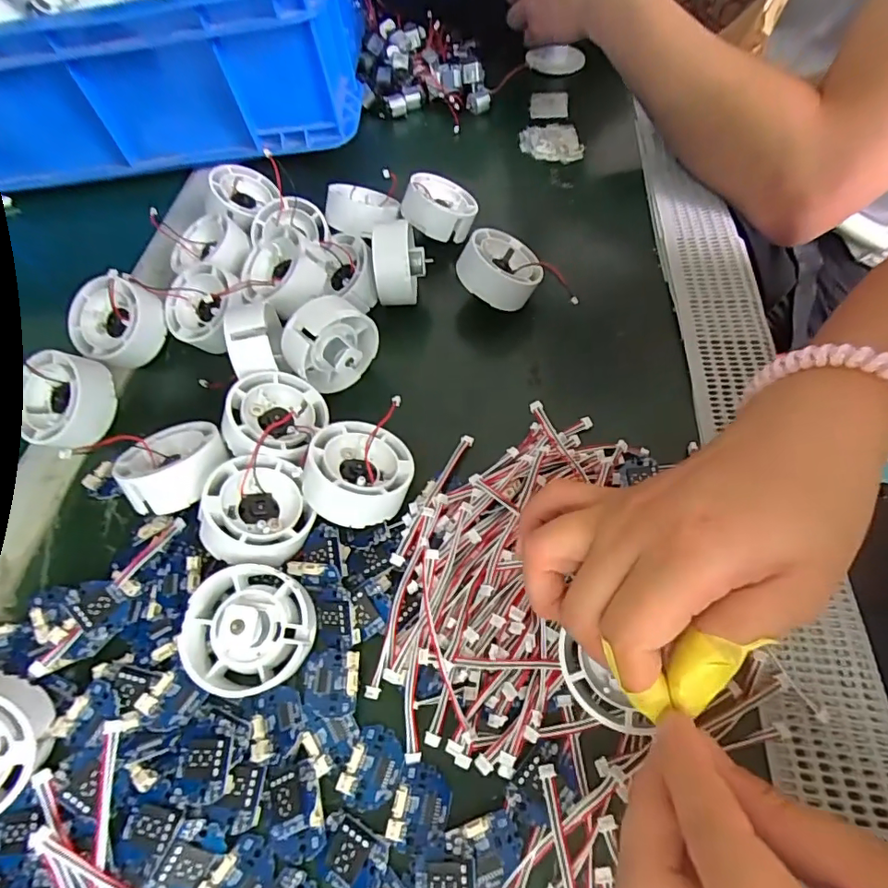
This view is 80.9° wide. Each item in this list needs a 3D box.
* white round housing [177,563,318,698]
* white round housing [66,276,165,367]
[{"bbox_3d":[-0.087,0.082,0.231,0.055,0.026,0.055,25,67,-1],"label":"white round housing"},{"bbox_3d":[-0.211,-0.079,0.338,0.053,0.024,0.053,-1,85,13],"label":"white round housing"}]

